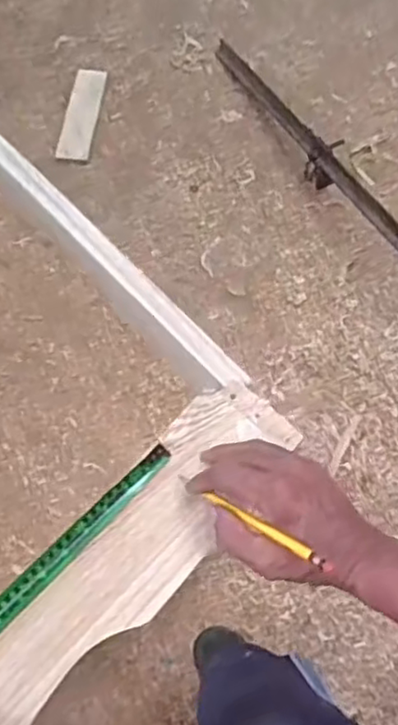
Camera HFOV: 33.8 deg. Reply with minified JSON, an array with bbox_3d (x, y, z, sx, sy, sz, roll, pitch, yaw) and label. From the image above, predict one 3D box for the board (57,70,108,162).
[{"bbox_3d":[-0.285,-0.610,1.603,0.076,0.017,0.252,11,76,-8],"label":"board"}]

